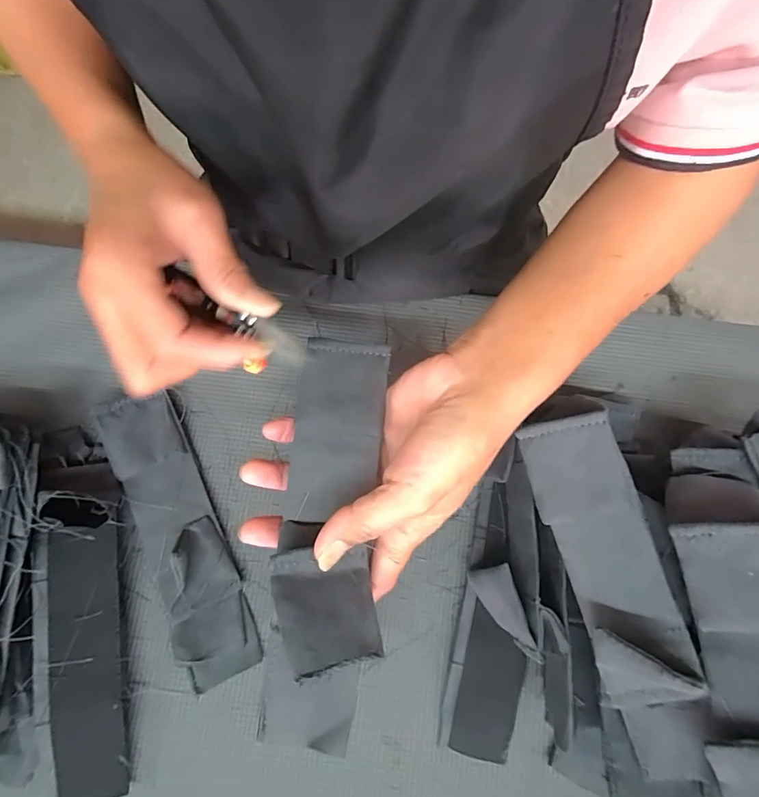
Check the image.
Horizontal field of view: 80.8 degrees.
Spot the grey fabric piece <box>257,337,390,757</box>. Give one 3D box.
[{"bbox_3d":[-0.024,0.063,0.205,0.047,0.050,0.190,5,78,0],"label":"grey fabric piece"}]

